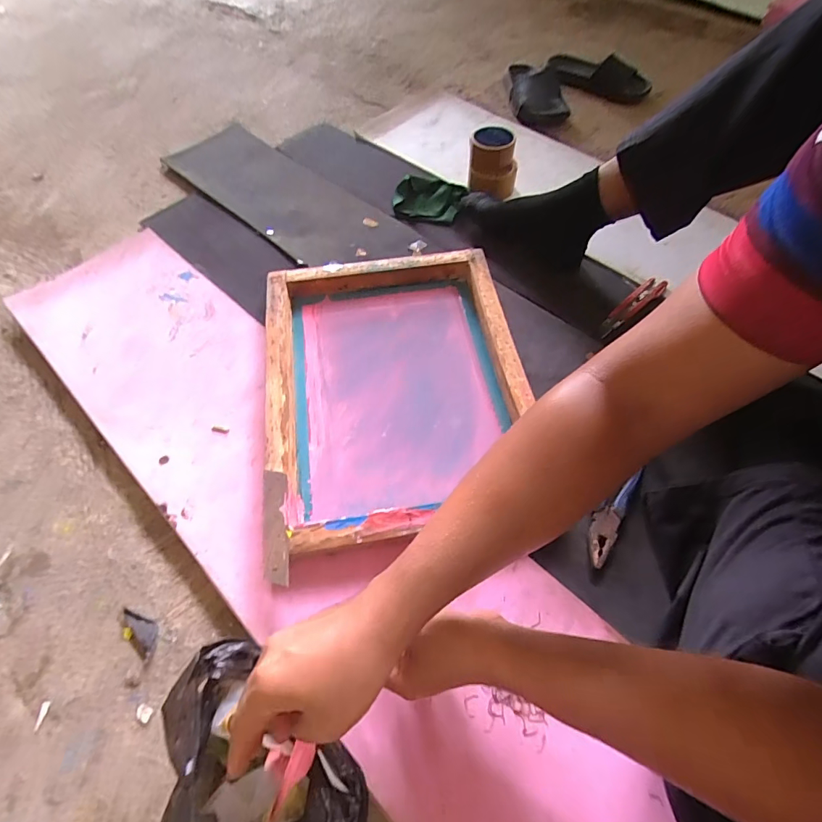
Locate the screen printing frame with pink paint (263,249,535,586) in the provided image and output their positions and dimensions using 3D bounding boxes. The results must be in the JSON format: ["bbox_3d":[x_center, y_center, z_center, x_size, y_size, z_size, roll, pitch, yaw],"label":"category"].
[{"bbox_3d":[-0.020,-0.041,0.612,0.358,0.044,0.470,-9,60,-4],"label":"screen printing frame with pink paint"}]

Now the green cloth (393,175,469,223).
[{"bbox_3d":[0.036,-0.417,0.844,0.142,0.036,0.105,0,59,2],"label":"green cloth"}]

